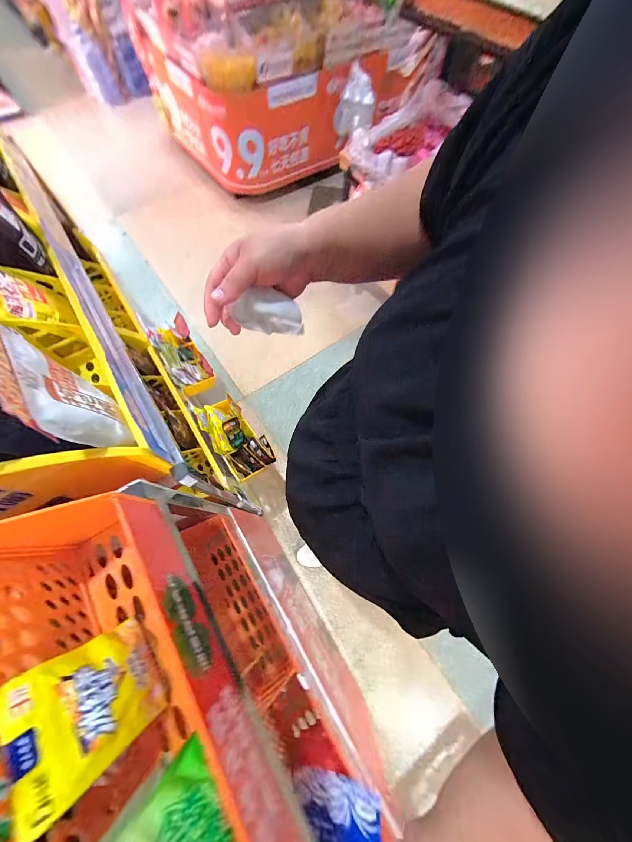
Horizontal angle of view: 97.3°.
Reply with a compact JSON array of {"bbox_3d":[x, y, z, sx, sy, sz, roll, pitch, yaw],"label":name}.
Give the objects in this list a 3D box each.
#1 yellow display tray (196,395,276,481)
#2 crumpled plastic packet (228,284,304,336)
[{"bbox_3d":[-0.279,0.054,0.963,0.144,0.087,0.309,-39,73,-16],"label":"yellow display tray"},{"bbox_3d":[-0.056,-0.133,0.327,0.083,0.041,0.037,8,67,2],"label":"crumpled plastic packet"}]

